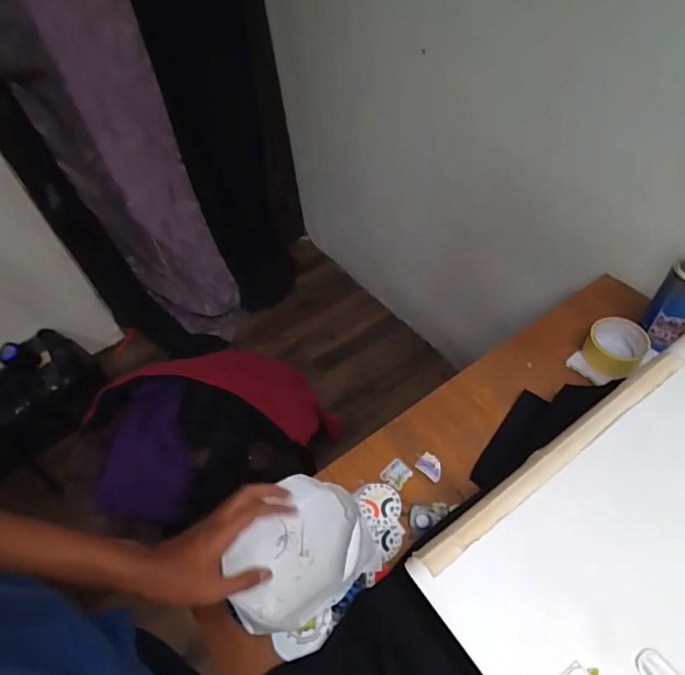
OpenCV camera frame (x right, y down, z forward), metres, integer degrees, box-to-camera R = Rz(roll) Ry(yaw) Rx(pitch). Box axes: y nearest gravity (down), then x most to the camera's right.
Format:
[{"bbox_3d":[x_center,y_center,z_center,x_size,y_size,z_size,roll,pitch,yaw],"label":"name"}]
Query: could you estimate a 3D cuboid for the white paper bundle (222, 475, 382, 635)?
[{"bbox_3d":[-0.064,0.279,0.640,0.185,0.059,0.165,-27,53,-15],"label":"white paper bundle"}]

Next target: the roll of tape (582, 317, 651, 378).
[{"bbox_3d":[0.449,0.013,0.795,0.085,0.041,0.096,36,63,29],"label":"roll of tape"}]

